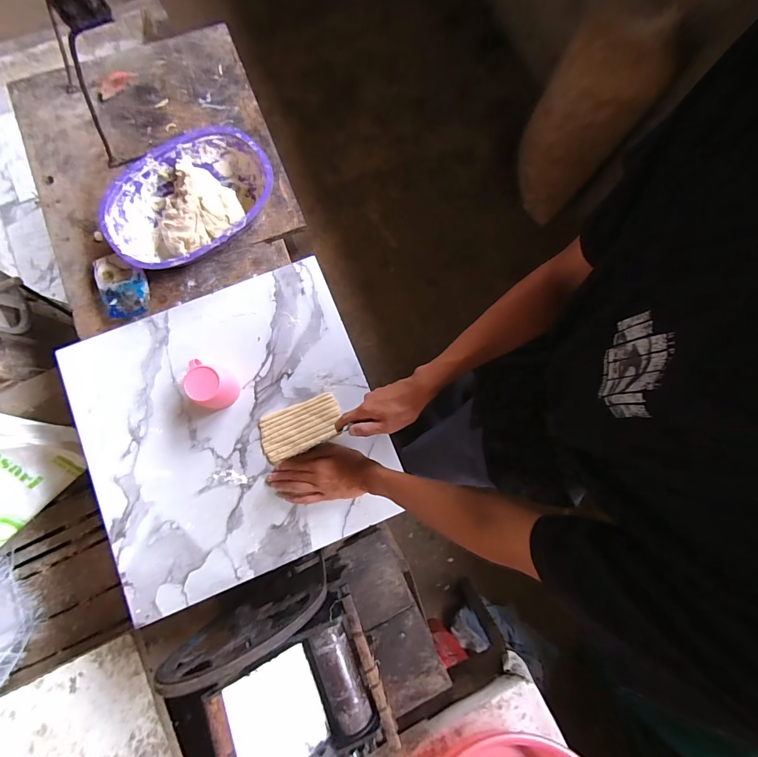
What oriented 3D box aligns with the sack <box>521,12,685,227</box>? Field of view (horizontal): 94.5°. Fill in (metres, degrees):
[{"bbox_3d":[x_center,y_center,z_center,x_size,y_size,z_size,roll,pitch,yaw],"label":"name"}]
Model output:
[{"bbox_3d":[0.759,-0.941,1.317,0.272,0.580,0.328,-18,79,-4],"label":"sack"}]

